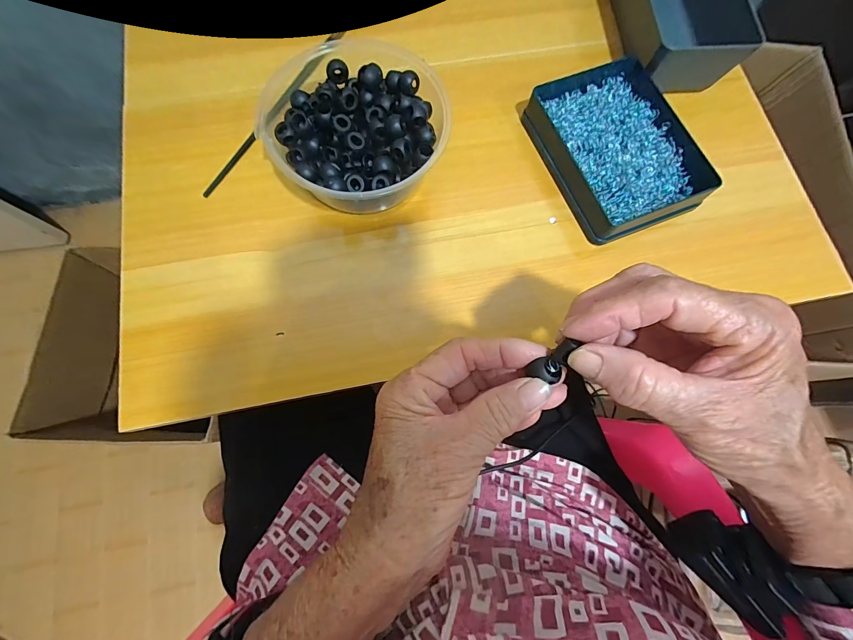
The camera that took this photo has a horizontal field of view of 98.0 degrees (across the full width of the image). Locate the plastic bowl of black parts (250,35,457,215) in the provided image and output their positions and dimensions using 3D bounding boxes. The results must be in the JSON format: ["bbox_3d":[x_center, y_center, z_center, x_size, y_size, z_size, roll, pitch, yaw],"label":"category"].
[{"bbox_3d":[-0.060,-0.158,0.310,0.137,0.054,0.141,0,75,-2],"label":"plastic bowl of black parts"}]

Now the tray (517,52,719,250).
[{"bbox_3d":[0.165,-0.153,0.328,0.110,0.030,0.154,-20,77,-7],"label":"tray"}]

